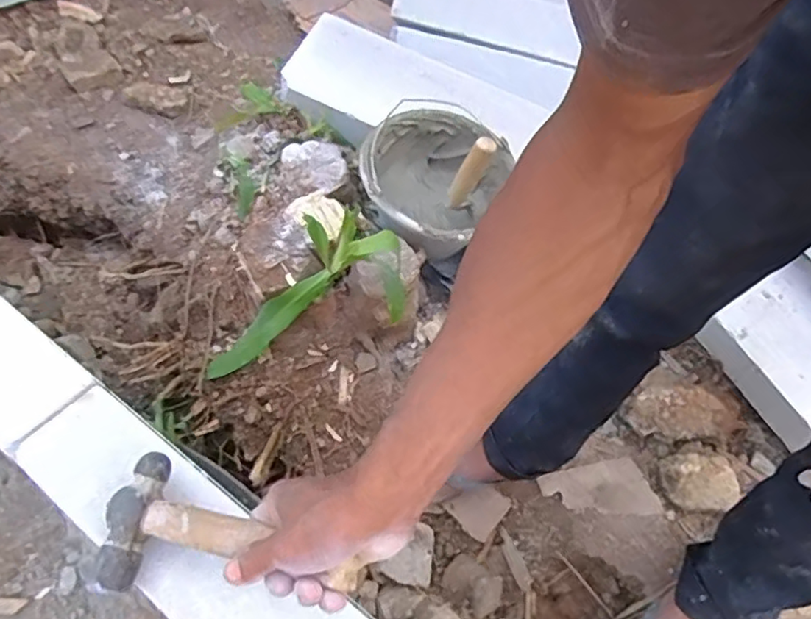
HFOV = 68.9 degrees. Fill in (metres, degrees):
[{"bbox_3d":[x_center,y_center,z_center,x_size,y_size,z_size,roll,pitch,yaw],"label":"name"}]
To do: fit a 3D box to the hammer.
[{"bbox_3d":[-0.137,0.175,0.452,0.228,0.031,0.100,2,47,22],"label":"hammer"}]

